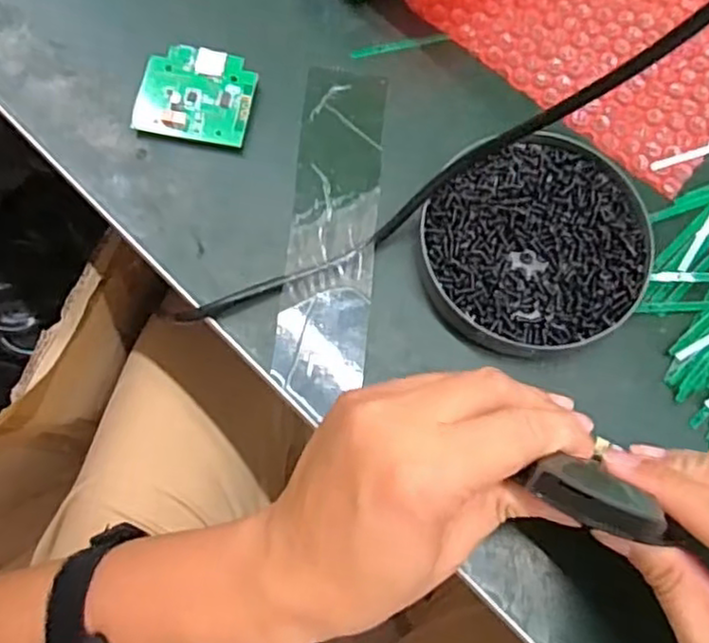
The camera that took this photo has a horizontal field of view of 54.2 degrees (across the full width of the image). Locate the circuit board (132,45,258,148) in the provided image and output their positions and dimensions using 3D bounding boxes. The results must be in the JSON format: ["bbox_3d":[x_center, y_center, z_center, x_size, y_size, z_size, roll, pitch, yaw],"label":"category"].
[{"bbox_3d":[-0.085,-0.122,0.374,0.059,0.011,0.053,12,74,1],"label":"circuit board"}]

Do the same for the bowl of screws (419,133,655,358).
[{"bbox_3d":[0.090,-0.038,0.352,0.110,0.021,0.113,1,74,-2],"label":"bowl of screws"}]

